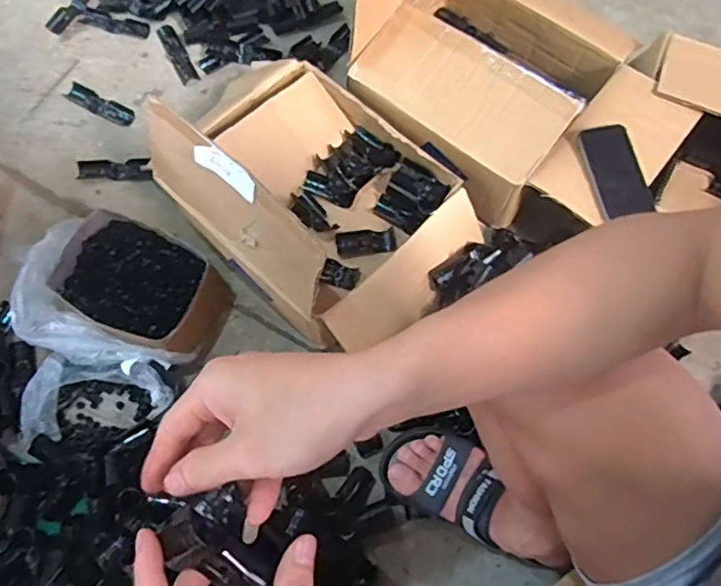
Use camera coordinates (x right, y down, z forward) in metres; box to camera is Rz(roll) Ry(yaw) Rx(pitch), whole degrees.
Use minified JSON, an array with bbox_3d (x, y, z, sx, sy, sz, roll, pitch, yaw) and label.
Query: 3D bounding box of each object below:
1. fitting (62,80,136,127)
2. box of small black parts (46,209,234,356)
[{"bbox_3d":[-0.438,-0.318,1.006,0.135,0.016,0.037,31,71,11],"label":"fitting"},{"bbox_3d":[-0.310,-0.007,0.850,0.221,0.084,0.157,26,70,9],"label":"box of small black parts"}]

